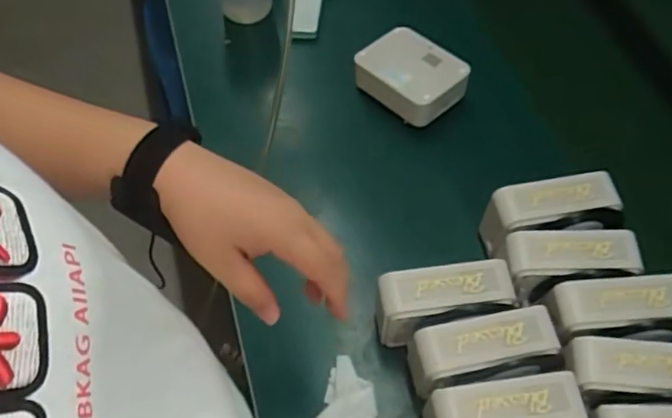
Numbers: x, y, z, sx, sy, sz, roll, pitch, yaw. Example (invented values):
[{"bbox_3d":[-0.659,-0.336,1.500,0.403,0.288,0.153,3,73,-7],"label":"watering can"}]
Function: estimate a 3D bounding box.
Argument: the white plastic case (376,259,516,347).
[{"bbox_3d":[0.102,0.099,0.597,0.126,0.105,0.044,-5,58,-4],"label":"white plastic case"}]

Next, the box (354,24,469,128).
[{"bbox_3d":[0.097,-0.174,0.772,0.104,0.053,0.132,-36,65,-21],"label":"box"}]

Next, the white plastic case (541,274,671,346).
[{"bbox_3d":[0.266,0.092,0.556,0.132,0.042,0.049,-8,57,9],"label":"white plastic case"}]

